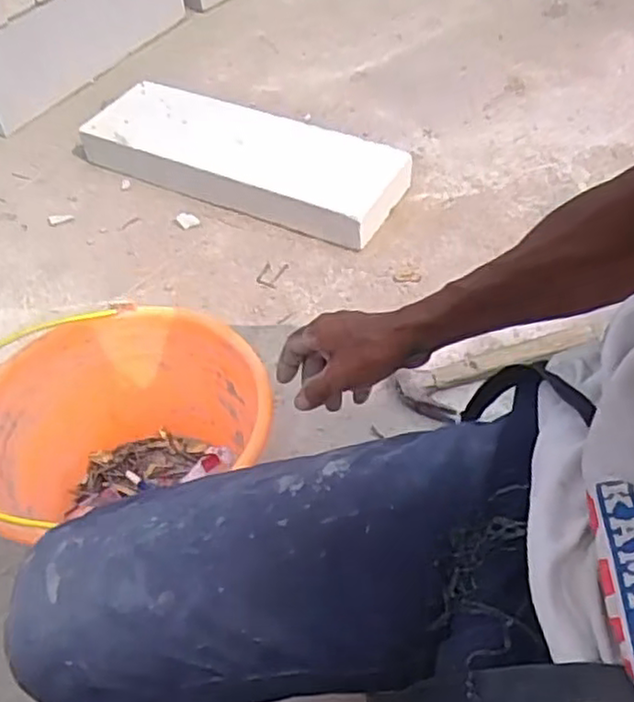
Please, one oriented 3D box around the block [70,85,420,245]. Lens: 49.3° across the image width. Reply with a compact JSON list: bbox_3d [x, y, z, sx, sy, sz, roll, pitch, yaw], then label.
[{"bbox_3d":[-0.147,-0.373,1.301,0.638,0.084,0.221,23,55,23],"label":"block"}]

